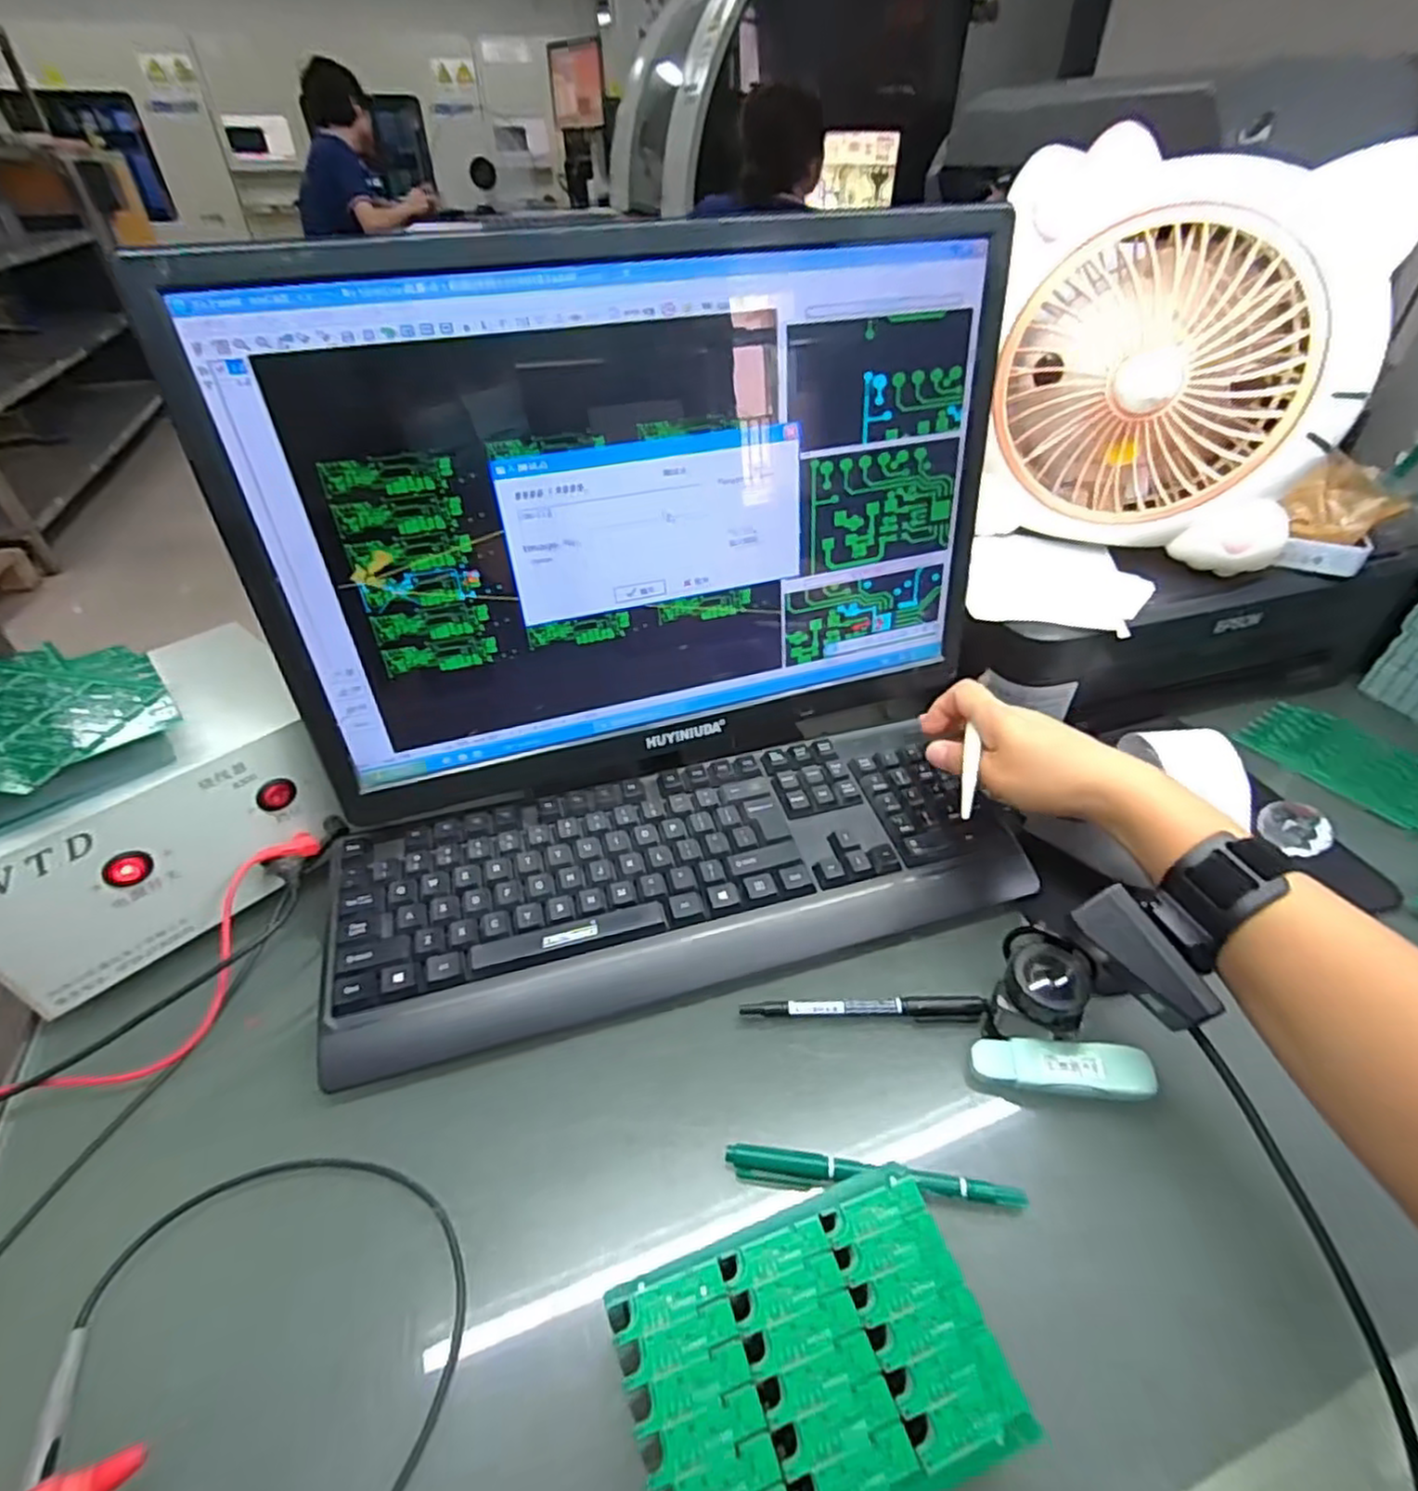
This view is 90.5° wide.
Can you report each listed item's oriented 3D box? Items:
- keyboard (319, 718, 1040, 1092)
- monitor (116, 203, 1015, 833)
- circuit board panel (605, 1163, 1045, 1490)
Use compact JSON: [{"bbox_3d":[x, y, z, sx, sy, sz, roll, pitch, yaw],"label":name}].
[{"bbox_3d":[-0.017,0.080,0.459,0.422,0.035,0.154,-11,41,-13],"label":"keyboard"},{"bbox_3d":[-0.029,-0.117,0.430,0.440,0.312,0.064,-14,42,-14],"label":"monitor"},{"bbox_3d":[0.037,0.219,0.253,0.128,0.005,0.086,-14,42,-14],"label":"circuit board panel"}]

